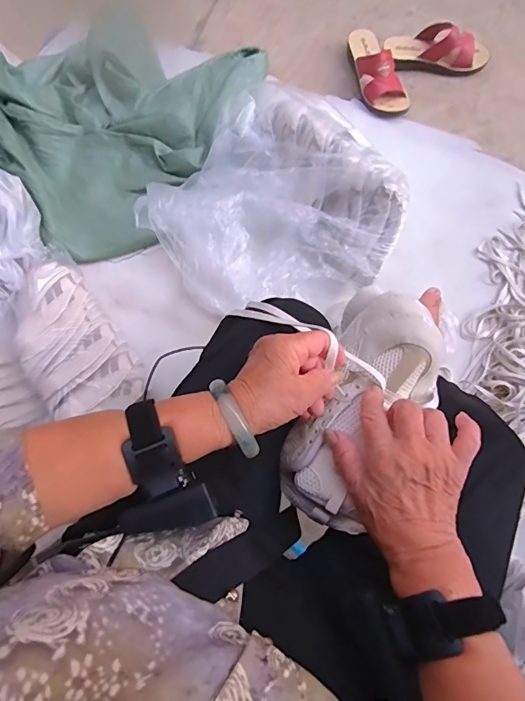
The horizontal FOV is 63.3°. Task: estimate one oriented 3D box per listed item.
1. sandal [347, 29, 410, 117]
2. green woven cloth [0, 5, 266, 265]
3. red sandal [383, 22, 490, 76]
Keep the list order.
[{"bbox_3d":[0.252,-0.636,0.956,0.087,0.072,0.229,-20,77,0],"label":"sandal"},{"bbox_3d":[-0.362,-0.540,0.934,0.626,0.112,0.615,34,85,10],"label":"green woven cloth"},{"bbox_3d":[0.397,-0.687,0.960,0.232,0.073,0.073,8,79,6],"label":"red sandal"}]

